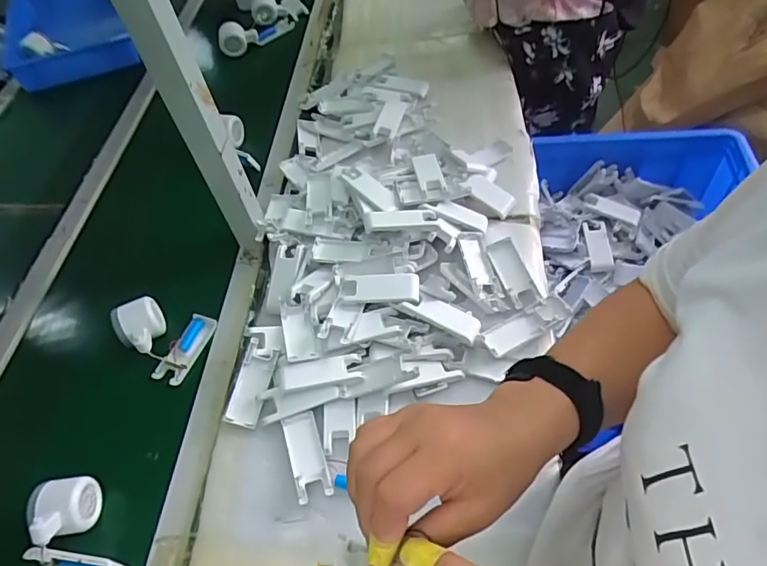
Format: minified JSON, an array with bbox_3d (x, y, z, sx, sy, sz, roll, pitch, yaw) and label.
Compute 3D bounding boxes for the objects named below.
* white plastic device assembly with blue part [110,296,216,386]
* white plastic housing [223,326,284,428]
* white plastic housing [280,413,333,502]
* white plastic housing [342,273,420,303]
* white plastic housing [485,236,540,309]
[{"bbox_3d":[-0.307,0.067,0.727,0.117,0.053,0.098,15,55,14],"label":"white plastic device assembly with blue part"},{"bbox_3d":[-0.167,0.113,0.676,0.050,0.023,0.127,11,71,12],"label":"white plastic housing"},{"bbox_3d":[-0.090,0.204,0.631,0.039,0.023,0.101,-16,53,-8],"label":"white plastic housing"},{"bbox_3d":[-0.003,0.006,0.700,0.098,0.013,0.041,-1,53,9],"label":"white plastic housing"},{"bbox_3d":[0.178,-0.015,0.736,0.040,0.019,0.107,-17,53,-3],"label":"white plastic housing"}]

